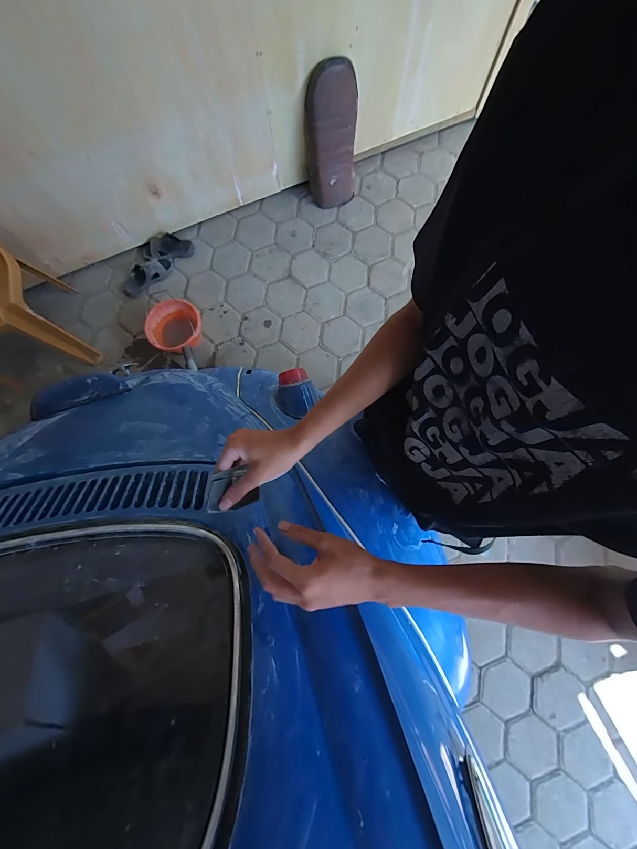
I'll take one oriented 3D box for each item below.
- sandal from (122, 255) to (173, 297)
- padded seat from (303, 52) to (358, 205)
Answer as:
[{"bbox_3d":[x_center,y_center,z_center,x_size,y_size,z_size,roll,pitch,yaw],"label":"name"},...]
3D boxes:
[{"bbox_3d":[-0.860,-0.751,1.606,0.273,0.059,0.118,-32,81,-5],"label":"sandal"},{"bbox_3d":[0.061,-1.301,1.482,0.230,0.537,0.196,-7,79,0],"label":"padded seat"}]

